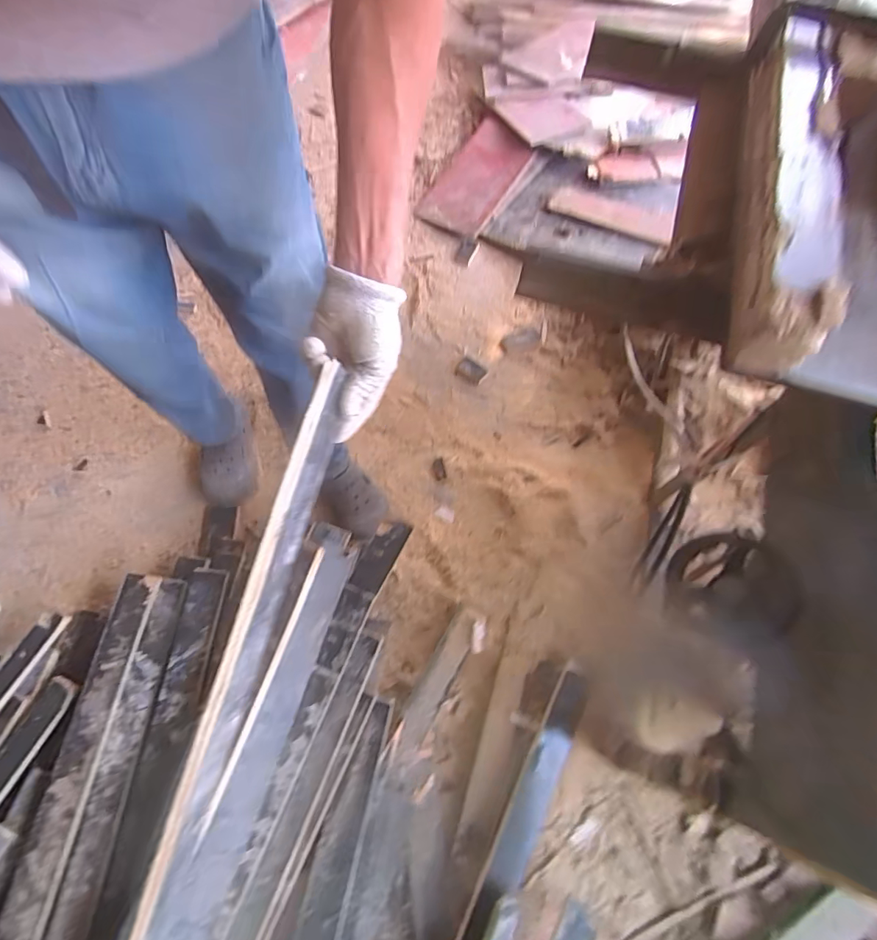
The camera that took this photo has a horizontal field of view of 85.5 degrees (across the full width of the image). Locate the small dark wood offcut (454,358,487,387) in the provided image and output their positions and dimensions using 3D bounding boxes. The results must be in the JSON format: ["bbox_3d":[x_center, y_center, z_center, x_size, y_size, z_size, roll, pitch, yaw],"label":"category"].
[{"bbox_3d":[0.090,-0.277,1.331,0.079,0.012,0.069,35,70,12],"label":"small dark wood offcut"}]

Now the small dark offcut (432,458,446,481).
[{"bbox_3d":[0.000,-0.002,1.204,0.031,0.011,0.062,-6,68,-5],"label":"small dark offcut"}]

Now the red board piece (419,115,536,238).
[{"bbox_3d":[0.135,-0.987,1.605,0.261,0.012,0.432,35,86,22],"label":"red board piece"}]

